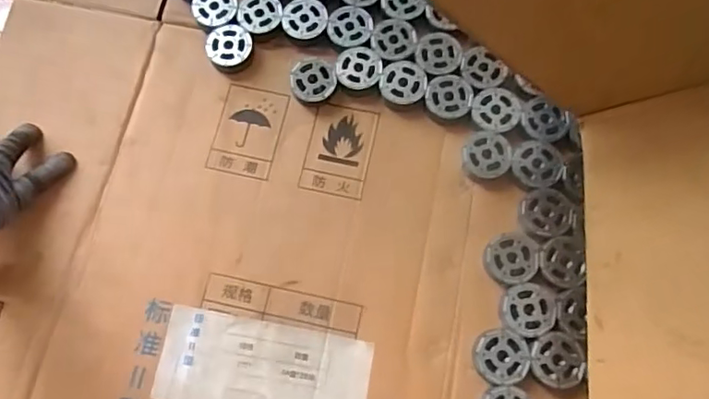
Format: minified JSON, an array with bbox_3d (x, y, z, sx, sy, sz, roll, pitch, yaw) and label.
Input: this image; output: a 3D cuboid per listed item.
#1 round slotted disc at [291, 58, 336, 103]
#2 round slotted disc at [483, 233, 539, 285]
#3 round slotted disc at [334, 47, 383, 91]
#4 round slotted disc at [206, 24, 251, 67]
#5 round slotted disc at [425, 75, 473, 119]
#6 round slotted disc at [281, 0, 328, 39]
[{"bbox_3d":[-0.046,-0.135,0.629,0.050,0.017,0.047,0,76,1],"label":"round slotted disc"},{"bbox_3d":[0.159,0.060,0.563,0.052,0.012,0.050,0,73,0],"label":"round slotted disc"},{"bbox_3d":[0.005,-0.147,0.628,0.050,0.011,0.047,0,73,0],"label":"round slotted disc"},{"bbox_3d":[-0.146,-0.178,0.641,0.053,0.010,0.047,3,85,-2],"label":"round slotted disc"},{"bbox_3d":[0.103,-0.113,0.616,0.050,0.013,0.047,0,73,0],"label":"round slotted disc"},{"bbox_3d":[-0.057,-0.208,0.639,0.049,0.009,0.046,0,73,0],"label":"round slotted disc"}]

